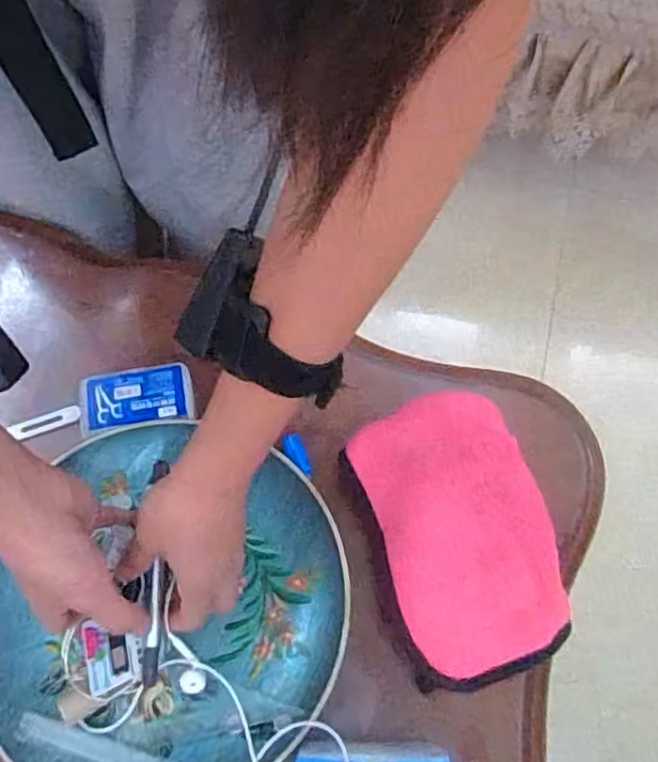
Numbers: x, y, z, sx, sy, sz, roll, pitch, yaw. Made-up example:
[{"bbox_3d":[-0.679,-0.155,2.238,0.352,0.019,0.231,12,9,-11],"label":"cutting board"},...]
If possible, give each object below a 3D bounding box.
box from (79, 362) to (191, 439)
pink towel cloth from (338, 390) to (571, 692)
[{"bbox_3d":[-0.145,0.013,0.490,0.083,0.014,0.046,-11,68,-6],"label":"box"},{"bbox_3d":[0.083,0.103,0.453,0.106,0.077,0.180,-17,69,-8],"label":"pink towel cloth"}]

